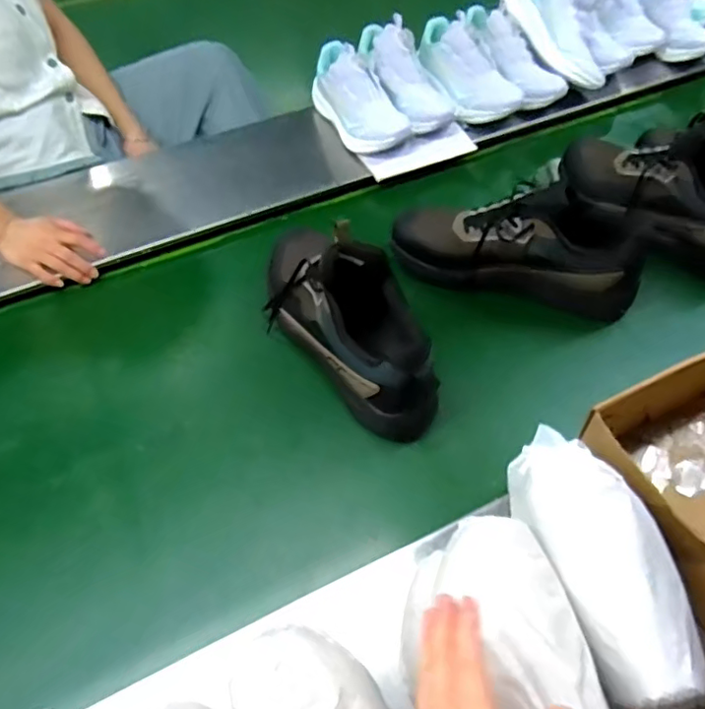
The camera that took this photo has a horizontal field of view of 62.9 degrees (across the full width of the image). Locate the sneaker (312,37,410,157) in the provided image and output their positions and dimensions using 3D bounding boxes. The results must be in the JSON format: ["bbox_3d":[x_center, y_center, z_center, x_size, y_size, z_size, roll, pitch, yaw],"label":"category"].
[{"bbox_3d":[0.013,-0.430,0.968,0.105,0.103,0.205,-21,56,-13],"label":"sneaker"}]

